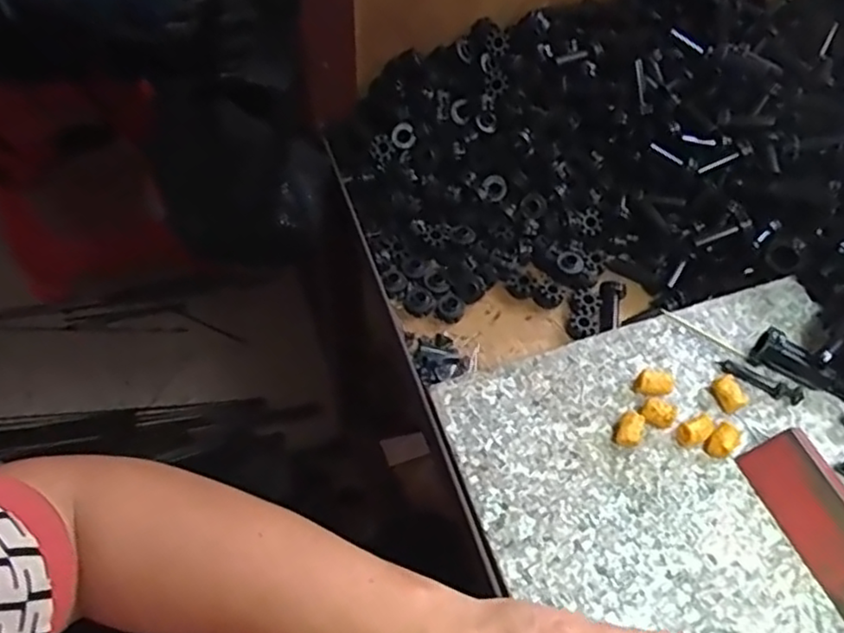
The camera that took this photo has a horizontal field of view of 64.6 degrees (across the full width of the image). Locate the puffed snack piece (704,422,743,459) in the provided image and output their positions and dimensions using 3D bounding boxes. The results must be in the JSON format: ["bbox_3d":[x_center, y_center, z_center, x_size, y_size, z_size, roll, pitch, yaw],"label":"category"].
[{"bbox_3d":[0.176,0.072,0.389,0.019,0.010,0.015,-39,68,-24],"label":"puffed snack piece"}]

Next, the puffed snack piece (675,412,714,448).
[{"bbox_3d":[0.161,0.067,0.392,0.022,0.012,0.013,-21,62,-16],"label":"puffed snack piece"}]

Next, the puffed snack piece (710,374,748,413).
[{"bbox_3d":[0.187,0.046,0.405,0.015,0.012,0.020,-23,62,-16],"label":"puffed snack piece"}]

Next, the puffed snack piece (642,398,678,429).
[{"bbox_3d":[0.141,0.058,0.398,0.019,0.012,0.015,21,59,10],"label":"puffed snack piece"}]

